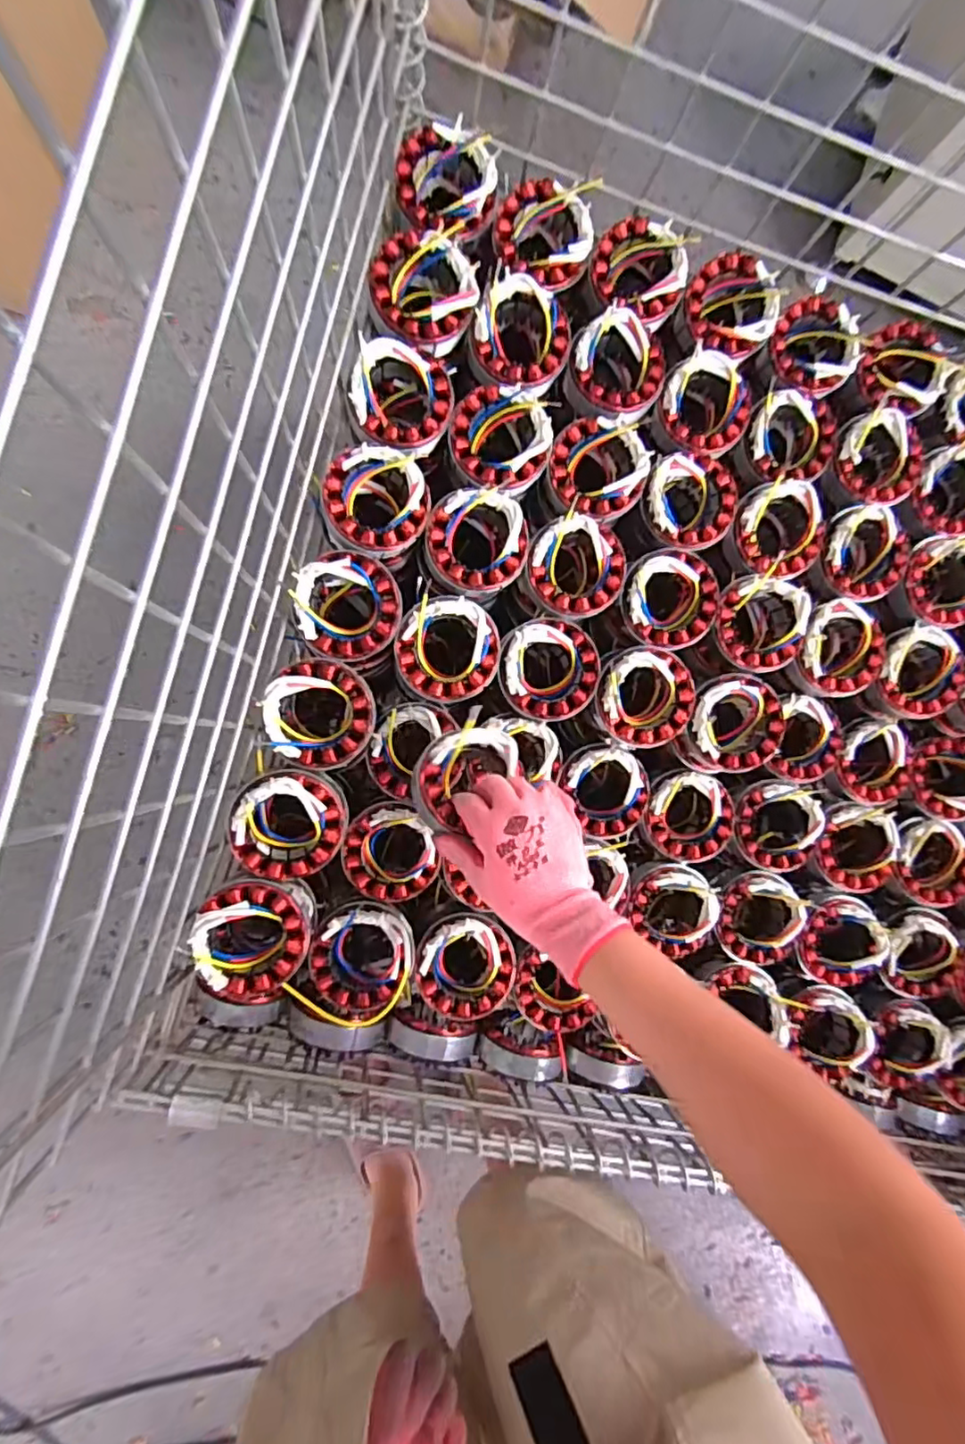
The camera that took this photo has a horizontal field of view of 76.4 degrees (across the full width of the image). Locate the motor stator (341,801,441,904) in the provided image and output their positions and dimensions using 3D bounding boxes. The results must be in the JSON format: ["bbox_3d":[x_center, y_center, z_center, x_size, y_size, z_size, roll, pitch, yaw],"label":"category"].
[{"bbox_3d":[-0.082,0.116,0.542,0.079,0.039,0.086,-15,91,-10],"label":"motor stator"}]

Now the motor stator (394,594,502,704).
[{"bbox_3d":[-0.030,-0.059,0.517,0.086,0.047,0.084,-5,89,-10],"label":"motor stator"}]

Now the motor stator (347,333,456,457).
[{"bbox_3d":[-0.066,-0.268,0.506,0.086,0.042,0.088,-1,88,-10],"label":"motor stator"}]

